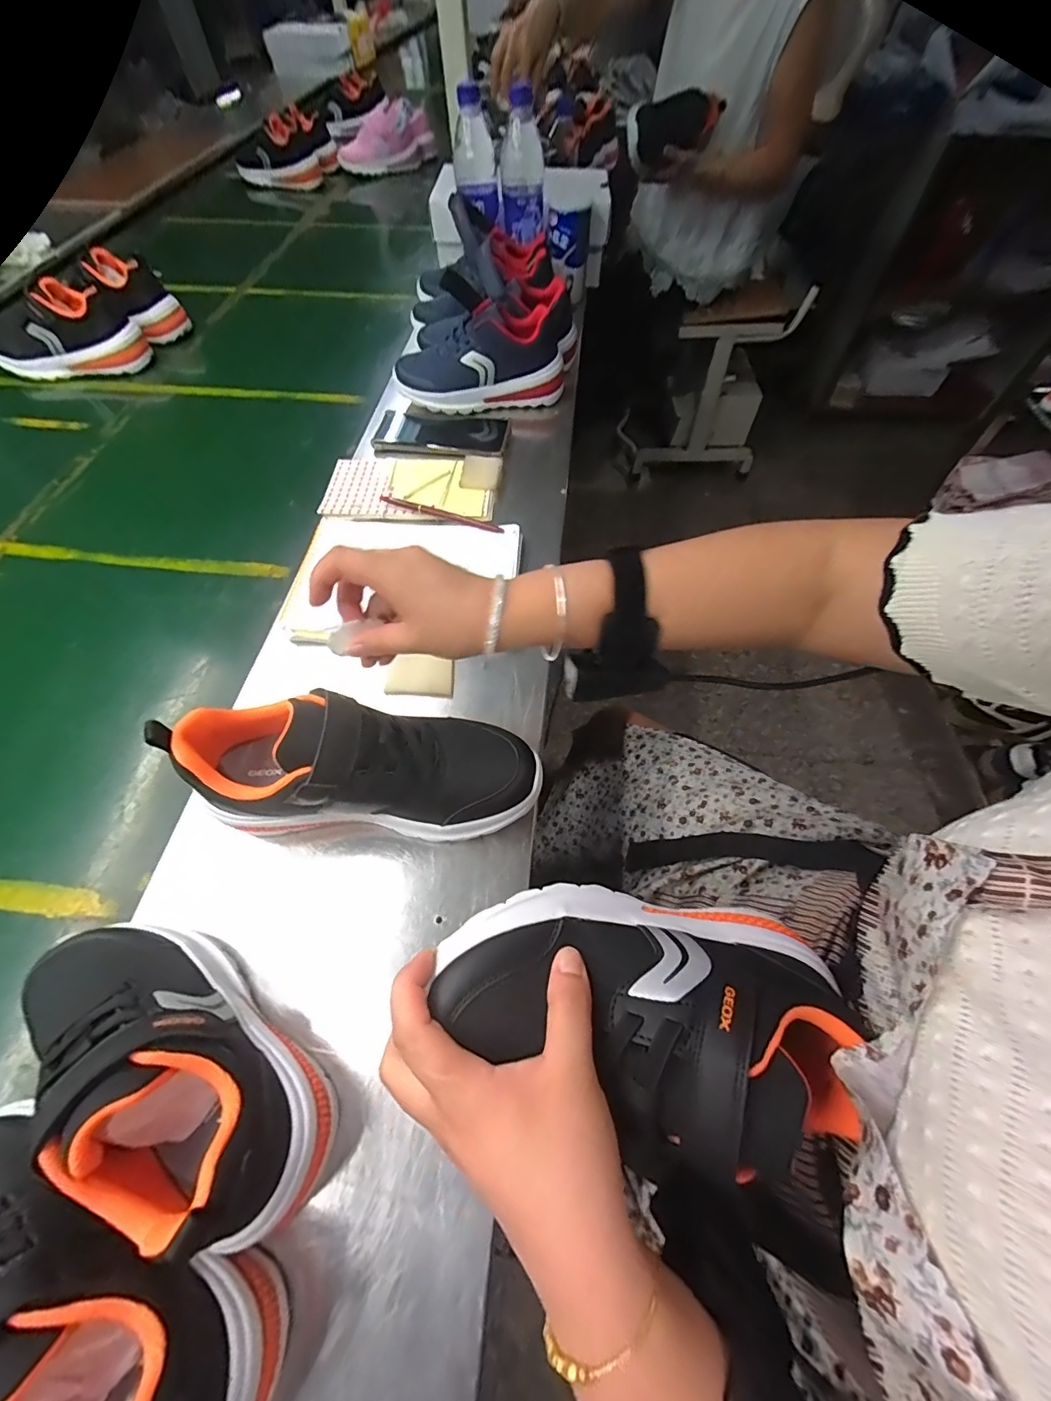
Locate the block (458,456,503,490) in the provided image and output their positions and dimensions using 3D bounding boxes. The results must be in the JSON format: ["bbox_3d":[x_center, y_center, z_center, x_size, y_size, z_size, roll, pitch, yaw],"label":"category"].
[{"bbox_3d":[-0.050,-0.261,0.555,0.044,0.010,0.055,4,60,1],"label":"block"}]

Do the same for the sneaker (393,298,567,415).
[{"bbox_3d":[-0.057,-0.433,0.620,0.217,0.089,0.079,2,60,0],"label":"sneaker"}]

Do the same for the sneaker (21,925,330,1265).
[{"bbox_3d":[-0.186,0.183,0.249,0.191,0.083,0.068,36,65,17],"label":"sneaker"}]

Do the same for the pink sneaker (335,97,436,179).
[{"bbox_3d":[-0.342,-1.372,1.186,0.232,0.105,0.113,-9,61,-6],"label":"pink sneaker"}]

